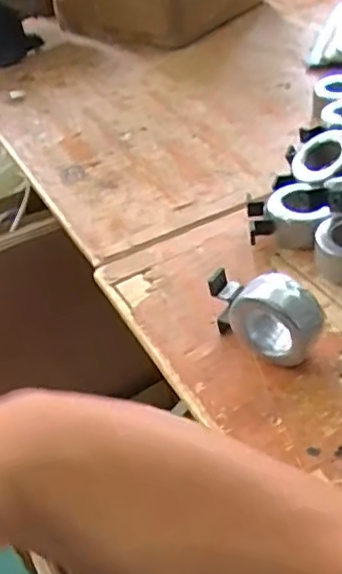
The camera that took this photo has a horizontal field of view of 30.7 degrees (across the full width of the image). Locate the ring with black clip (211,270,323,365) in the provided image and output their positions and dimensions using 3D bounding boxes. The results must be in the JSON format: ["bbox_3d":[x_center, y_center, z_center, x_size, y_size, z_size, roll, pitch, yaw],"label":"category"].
[{"bbox_3d":[0.075,0.028,0.505,0.087,0.069,0.044,8,42,18],"label":"ring with black clip"}]

